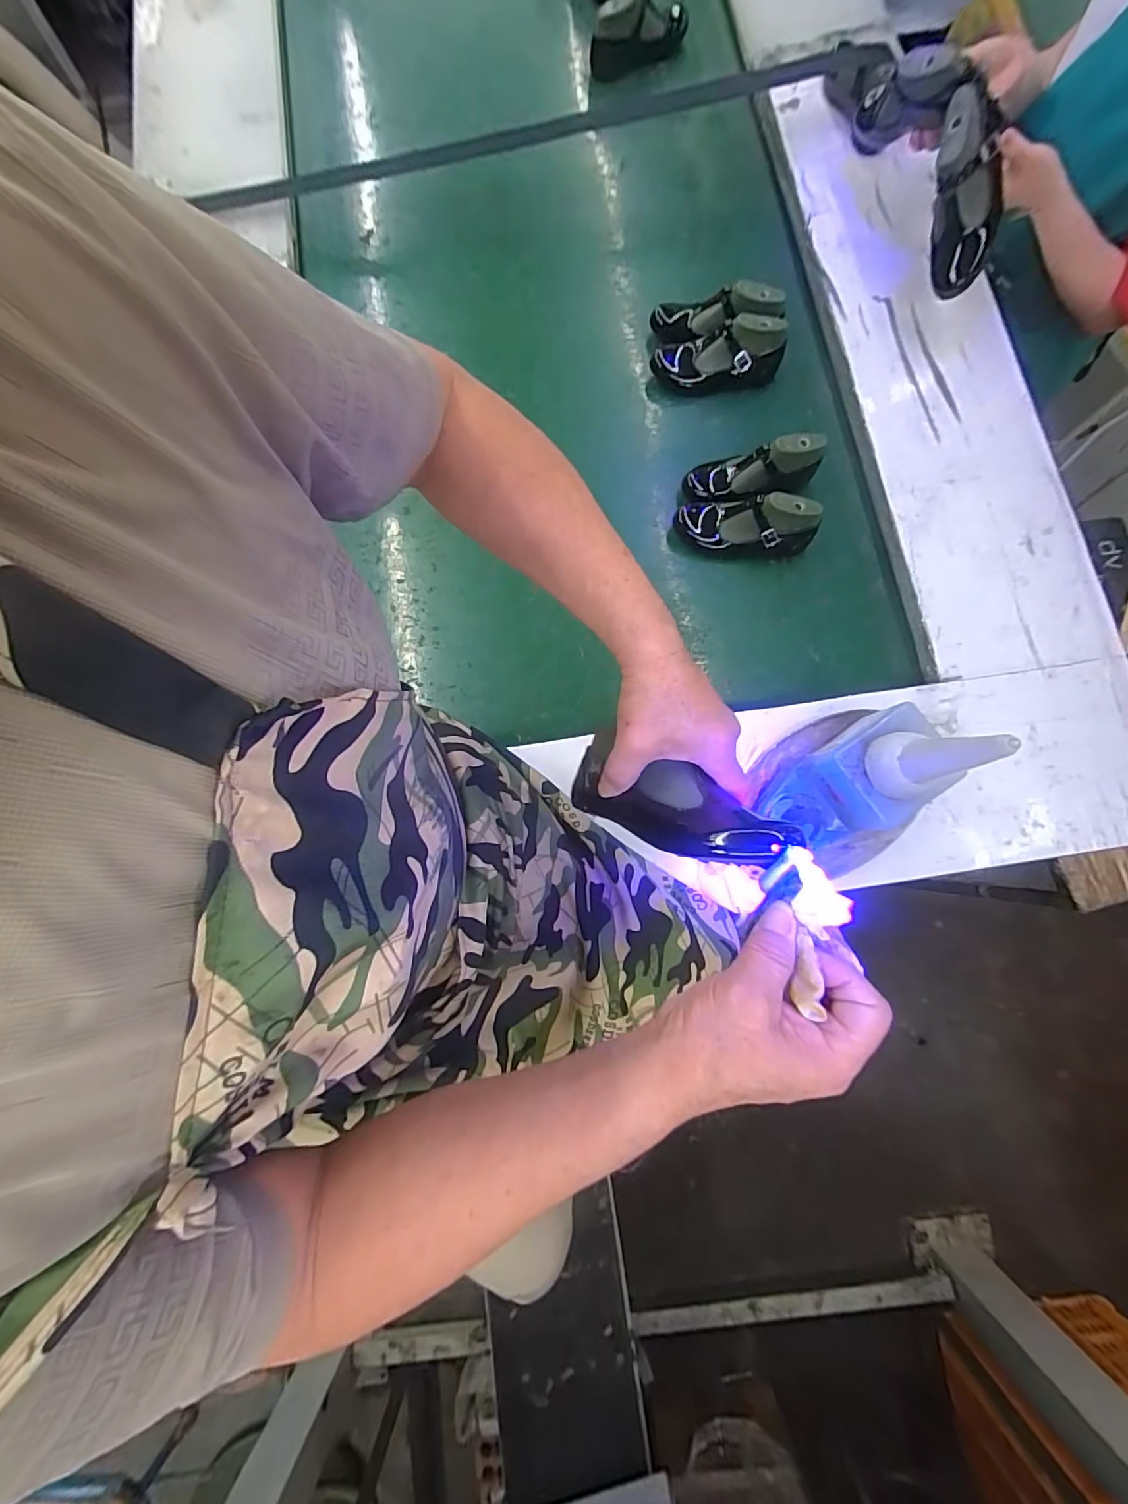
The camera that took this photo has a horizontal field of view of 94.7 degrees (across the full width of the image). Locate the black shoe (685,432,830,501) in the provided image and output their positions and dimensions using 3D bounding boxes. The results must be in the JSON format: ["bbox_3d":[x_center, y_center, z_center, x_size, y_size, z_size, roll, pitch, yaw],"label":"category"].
[{"bbox_3d":[0.278,-0.411,0.766,0.190,0.084,0.067,-6,78,14],"label":"black shoe"}]

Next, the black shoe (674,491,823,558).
[{"bbox_3d":[0.262,-0.328,0.752,0.199,0.081,0.065,9,79,16],"label":"black shoe"}]

